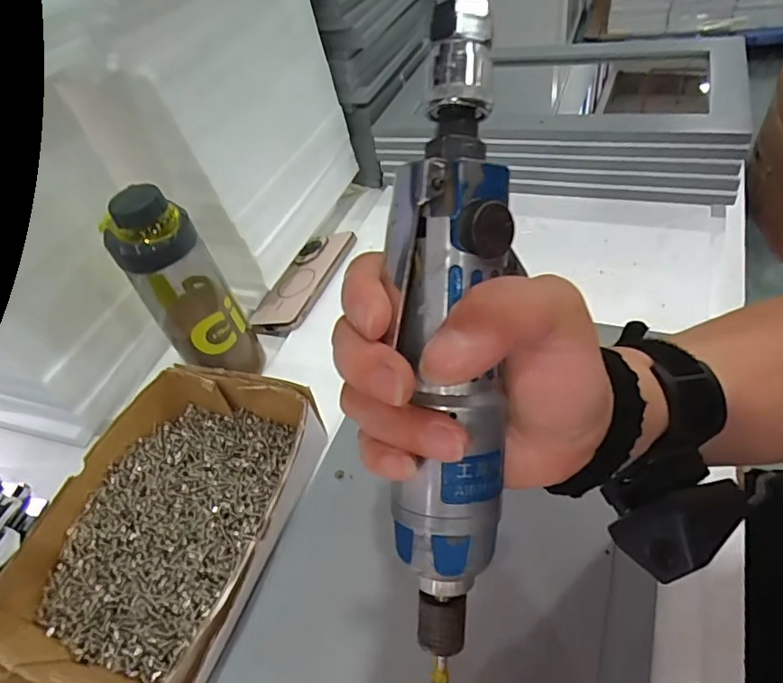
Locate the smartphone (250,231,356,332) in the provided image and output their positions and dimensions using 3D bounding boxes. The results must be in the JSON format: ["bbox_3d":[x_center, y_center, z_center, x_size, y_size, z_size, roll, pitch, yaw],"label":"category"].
[{"bbox_3d":[-0.101,-0.076,0.636,0.072,0.011,0.160,2,48,29],"label":"smartphone"}]

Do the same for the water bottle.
[{"bbox_3d":[-0.191,-0.053,0.494,0.075,0.193,0.083,-29,51,-15],"label":"water bottle"}]

